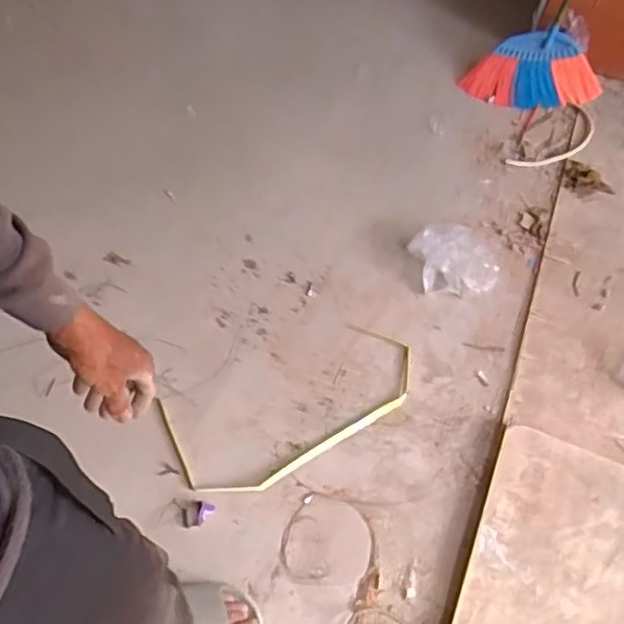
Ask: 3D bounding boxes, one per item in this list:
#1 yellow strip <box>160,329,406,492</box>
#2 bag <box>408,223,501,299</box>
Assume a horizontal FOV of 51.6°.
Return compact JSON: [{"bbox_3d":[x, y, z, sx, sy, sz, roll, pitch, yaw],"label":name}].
[{"bbox_3d":[-0.025,0.177,1.271,0.507,0.026,0.234,-25,62,-14],"label":"yellow strip"},{"bbox_3d":[0.318,-0.117,1.451,0.156,0.095,0.190,-11,60,-6],"label":"bag"}]

